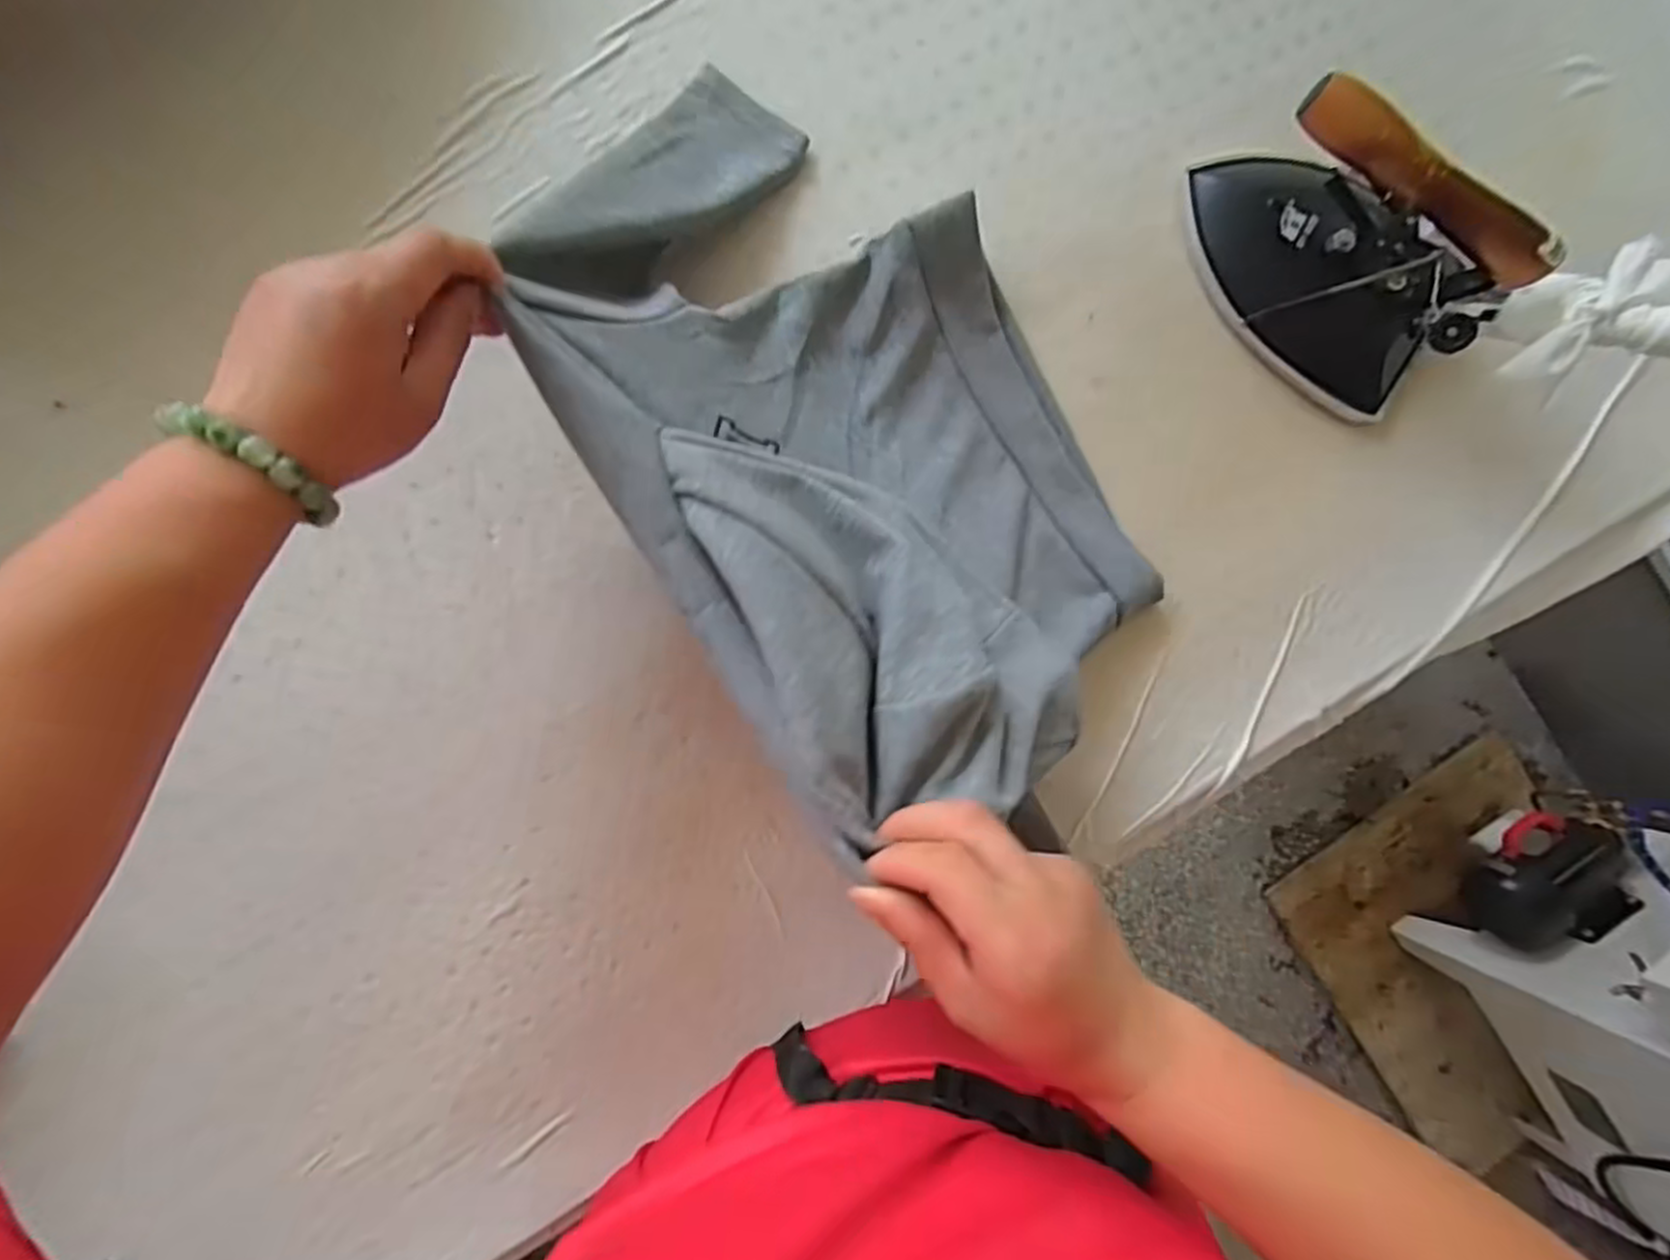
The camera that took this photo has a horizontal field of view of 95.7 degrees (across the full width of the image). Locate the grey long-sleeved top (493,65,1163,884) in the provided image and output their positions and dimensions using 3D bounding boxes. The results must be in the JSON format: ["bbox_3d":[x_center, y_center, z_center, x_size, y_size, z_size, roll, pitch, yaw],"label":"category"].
[{"bbox_3d":[0.009,-0.127,0.415,0.266,0.162,0.428,-30,91,-5],"label":"grey long-sleeved top"}]

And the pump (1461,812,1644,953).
[{"bbox_3d":[1.136,0.399,1.204,0.204,0.121,0.173,-14,90,-5],"label":"pump"}]

